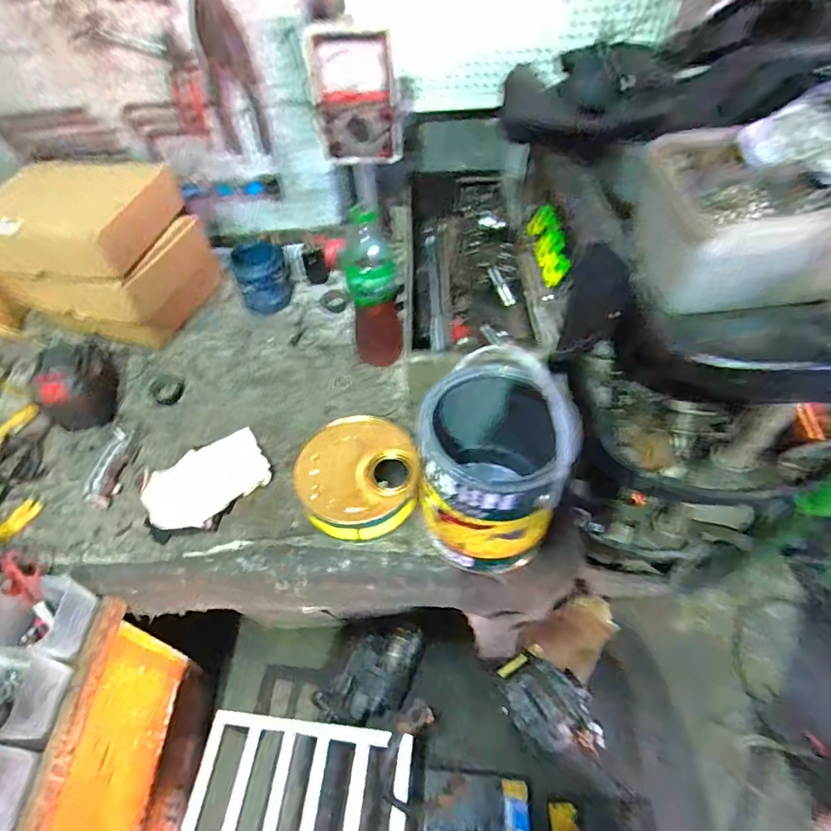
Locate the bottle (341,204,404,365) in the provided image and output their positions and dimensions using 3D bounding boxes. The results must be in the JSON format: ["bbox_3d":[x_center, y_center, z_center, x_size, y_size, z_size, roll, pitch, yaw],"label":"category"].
[{"bbox_3d":[-0.064,-0.177,0.761,0.079,0.262,0.066,-3,54,0],"label":"bottle"}]

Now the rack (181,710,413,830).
[{"bbox_3d":[-0.189,0.641,0.747,0.342,0.033,0.304,5,54,5],"label":"rack"}]

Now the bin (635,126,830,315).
[{"bbox_3d":[0.379,-0.195,0.507,0.273,0.103,0.157,2,54,3],"label":"bin"}]

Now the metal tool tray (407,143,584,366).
[{"bbox_3d":[0.109,-0.250,0.833,0.243,0.131,0.460,-1,54,1],"label":"metal tool tray"}]

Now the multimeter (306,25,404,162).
[{"bbox_3d":[-0.085,-0.467,0.731,0.119,0.164,0.034,4,54,5],"label":"multimeter"}]

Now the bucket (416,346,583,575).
[{"bbox_3d":[0.088,0.052,0.574,0.153,0.264,0.174,2,54,3],"label":"bucket"}]

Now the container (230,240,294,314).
[{"bbox_3d":[-0.289,-0.265,0.935,0.099,0.096,0.114,-15,55,-9],"label":"container"}]

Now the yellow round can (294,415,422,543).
[{"bbox_3d":[-0.075,0.087,0.674,0.161,0.080,0.150,-1,54,1],"label":"yellow round can"}]

